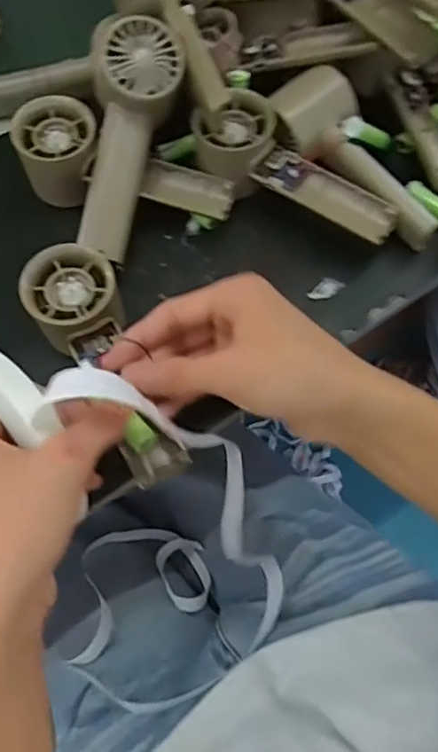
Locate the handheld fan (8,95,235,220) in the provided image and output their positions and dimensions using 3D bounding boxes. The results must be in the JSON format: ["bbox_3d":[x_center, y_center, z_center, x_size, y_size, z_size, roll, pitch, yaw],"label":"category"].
[{"bbox_3d":[-0.073,-0.146,0.427,0.163,0.058,0.066,14,67,-7],"label":"handheld fan"}]

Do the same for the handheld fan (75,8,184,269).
[{"bbox_3d":[-0.066,-0.161,0.404,0.065,0.049,0.156,15,102,8],"label":"handheld fan"}]

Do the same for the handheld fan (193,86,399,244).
[{"bbox_3d":[0.057,-0.147,0.417,0.150,0.038,0.057,31,71,1],"label":"handheld fan"}]

